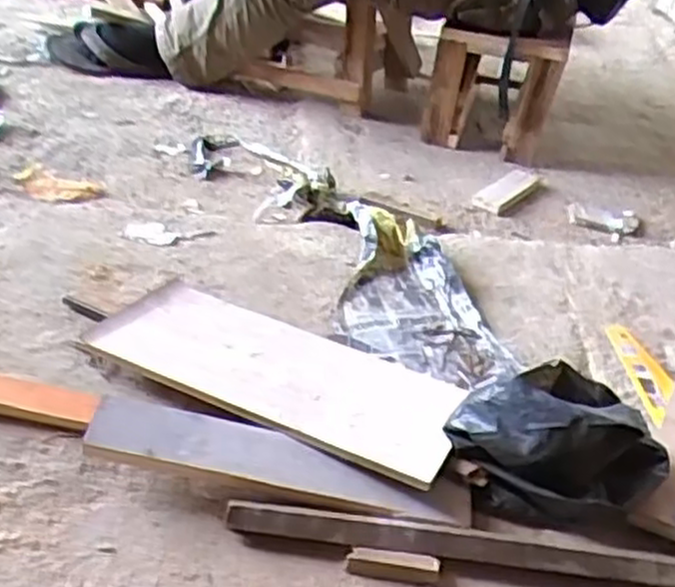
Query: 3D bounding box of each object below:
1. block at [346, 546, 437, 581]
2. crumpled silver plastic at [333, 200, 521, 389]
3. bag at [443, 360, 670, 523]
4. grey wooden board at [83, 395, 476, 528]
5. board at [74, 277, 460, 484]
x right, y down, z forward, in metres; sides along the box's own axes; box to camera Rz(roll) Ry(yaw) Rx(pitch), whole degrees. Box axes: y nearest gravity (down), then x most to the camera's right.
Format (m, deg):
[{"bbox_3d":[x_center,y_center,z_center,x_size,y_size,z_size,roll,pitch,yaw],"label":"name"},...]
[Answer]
[{"bbox_3d":[0.048,0.234,0.680,0.078,0.016,0.018,8,37,1],"label":"block"},{"bbox_3d":[0.107,-0.012,1.017,0.212,0.048,0.329,5,37,-3],"label":"crumpled silver plastic"},{"bbox_3d":[0.210,0.144,0.743,0.193,0.126,0.117,-1,37,-11],"label":"bag"},{"bbox_3d":[-0.051,0.154,0.734,0.352,0.017,0.066,12,48,-1],"label":"grey wooden board"},{"bbox_3d":[-0.059,0.077,0.845,0.384,0.017,0.196,20,27,16],"label":"board"}]

